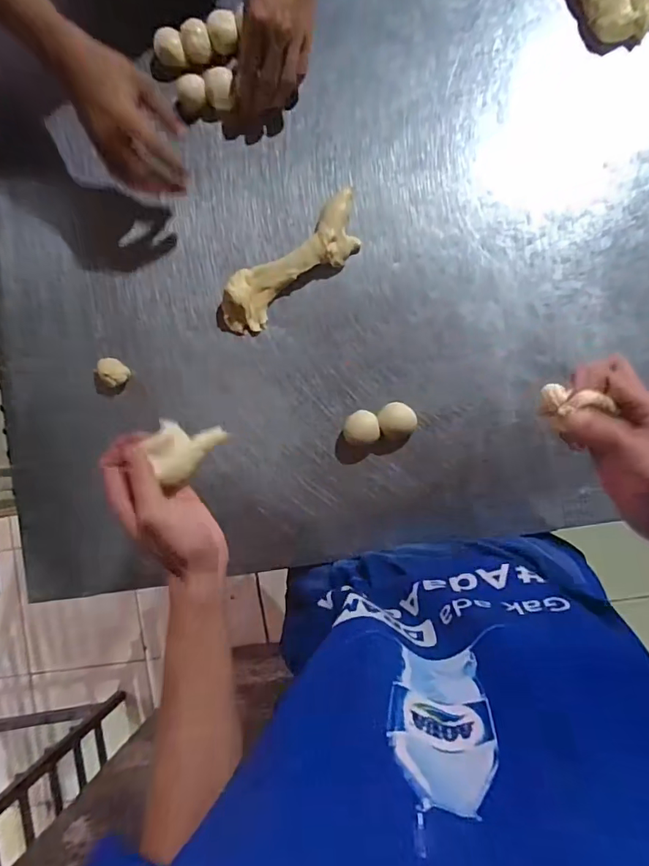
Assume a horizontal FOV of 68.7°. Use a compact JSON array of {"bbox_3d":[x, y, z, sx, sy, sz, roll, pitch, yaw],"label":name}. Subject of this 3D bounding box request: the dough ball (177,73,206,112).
[{"bbox_3d":[-0.164,-0.425,0.596,0.035,0.030,0.029,-20,85,7],"label":"dough ball"}]

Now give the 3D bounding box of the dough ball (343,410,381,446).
[{"bbox_3d":[0.044,-0.006,0.554,0.040,0.023,0.038,0,88,8],"label":"dough ball"}]

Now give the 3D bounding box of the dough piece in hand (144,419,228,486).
[{"bbox_3d":[-0.119,0.016,0.419,0.036,0.072,0.051,-1,88,8],"label":"dough piece in hand"}]

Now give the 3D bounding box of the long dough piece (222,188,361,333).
[{"bbox_3d":[-0.039,-0.200,0.569,0.203,0.032,0.064,-36,84,6],"label":"long dough piece"}]

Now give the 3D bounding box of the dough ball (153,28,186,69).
[{"bbox_3d":[-0.194,-0.483,0.597,0.036,0.026,0.036,0,88,8],"label":"dough ball"}]

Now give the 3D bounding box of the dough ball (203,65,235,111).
[{"bbox_3d":[-0.130,-0.423,0.589,0.034,0.033,0.039,1,88,8],"label":"dough ball"}]

